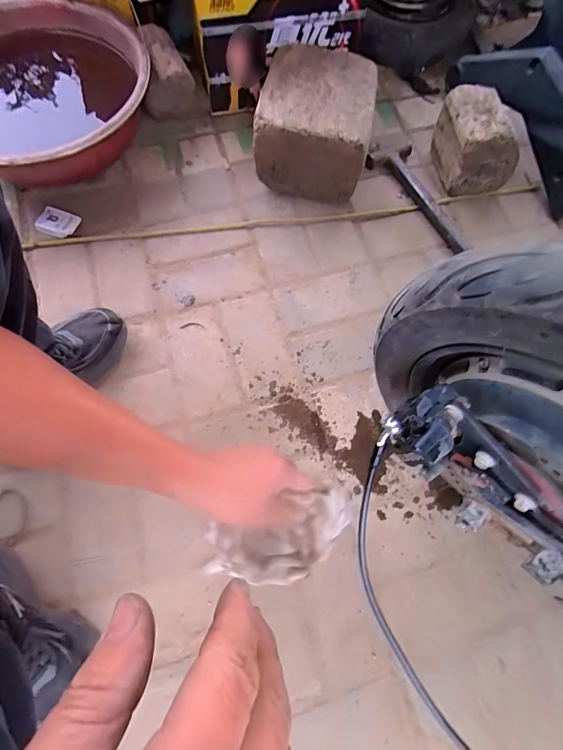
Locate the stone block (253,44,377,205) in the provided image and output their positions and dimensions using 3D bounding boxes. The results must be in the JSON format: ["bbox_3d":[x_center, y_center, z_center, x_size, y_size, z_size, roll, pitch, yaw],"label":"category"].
[{"bbox_3d":[0.064,-0.451,0.663,0.186,0.137,0.211,12,73,3],"label":"stone block"}]

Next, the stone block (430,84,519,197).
[{"bbox_3d":[0.359,-0.433,0.677,0.110,0.124,0.142,-8,73,-4],"label":"stone block"}]

